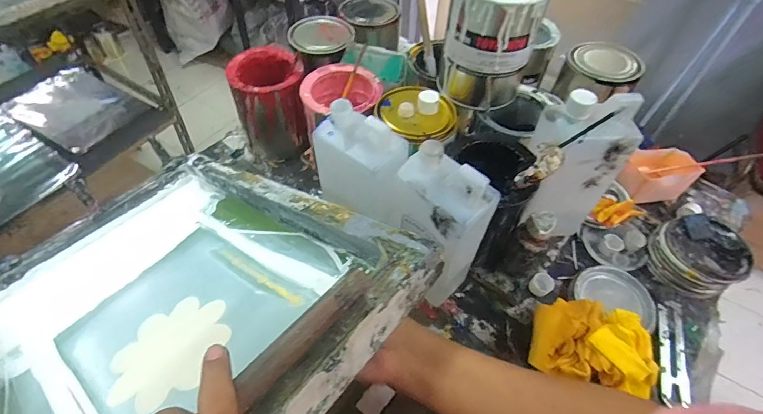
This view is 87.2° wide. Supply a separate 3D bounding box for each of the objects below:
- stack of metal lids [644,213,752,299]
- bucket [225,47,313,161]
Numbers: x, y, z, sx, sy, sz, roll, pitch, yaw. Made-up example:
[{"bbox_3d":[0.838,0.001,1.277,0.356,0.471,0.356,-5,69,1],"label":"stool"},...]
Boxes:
[{"bbox_3d":[0.431,0.065,0.545,0.115,0.039,0.102,-16,54,-14],"label":"stack of metal lids"},{"bbox_3d":[-0.170,-0.158,0.632,0.100,0.147,0.102,1,52,-1],"label":"bucket"}]

